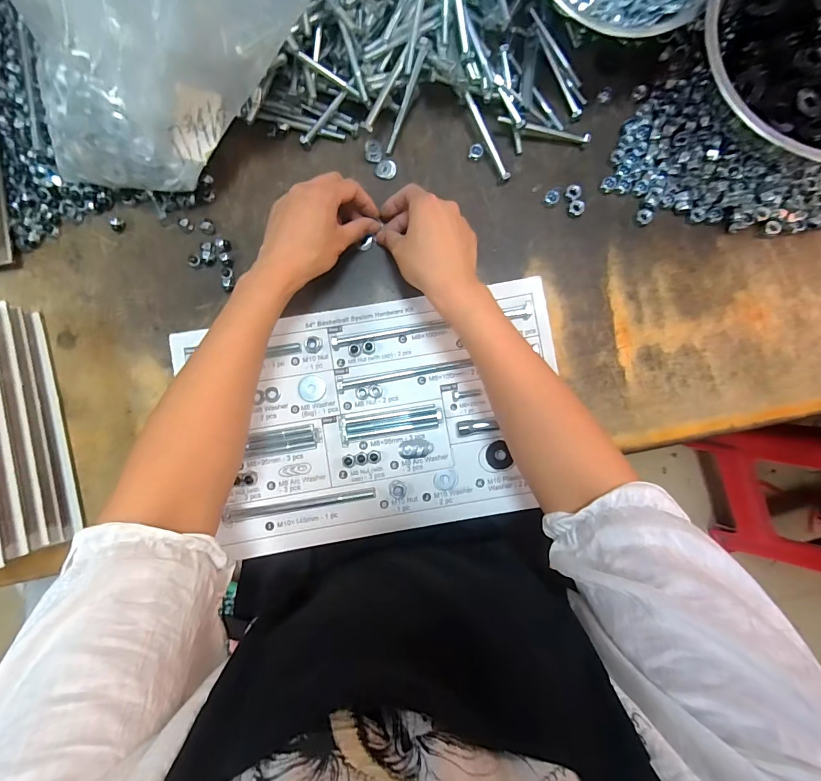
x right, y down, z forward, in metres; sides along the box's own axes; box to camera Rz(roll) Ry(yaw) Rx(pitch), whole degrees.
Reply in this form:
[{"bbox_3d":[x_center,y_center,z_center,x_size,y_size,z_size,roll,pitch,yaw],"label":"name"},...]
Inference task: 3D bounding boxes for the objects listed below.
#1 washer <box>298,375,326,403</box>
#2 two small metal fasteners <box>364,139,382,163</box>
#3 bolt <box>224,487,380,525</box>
[{"bbox_3d":[-0.104,-0.002,0.429,0.029,0.004,0.028,0,88,-2],"label":"washer"},{"bbox_3d":[-0.041,-0.265,0.446,0.018,0.004,0.025,-5,88,-2],"label":"two small metal fasteners"},{"bbox_3d":[-0.111,0.117,0.415,0.148,0.014,0.017,-6,88,-2],"label":"bolt"}]

